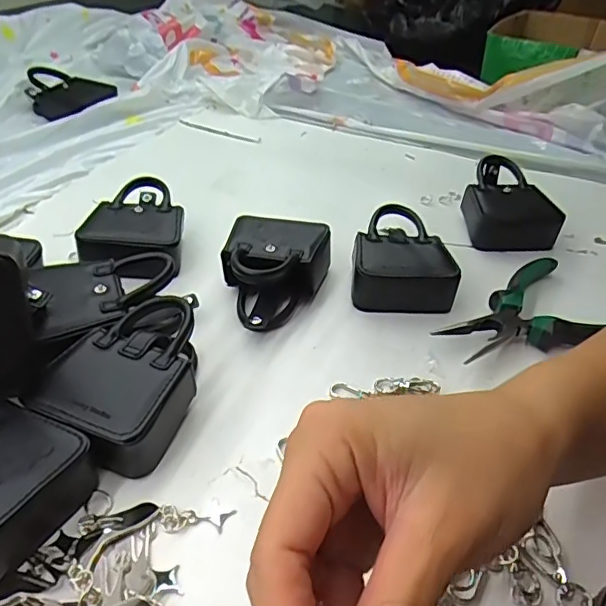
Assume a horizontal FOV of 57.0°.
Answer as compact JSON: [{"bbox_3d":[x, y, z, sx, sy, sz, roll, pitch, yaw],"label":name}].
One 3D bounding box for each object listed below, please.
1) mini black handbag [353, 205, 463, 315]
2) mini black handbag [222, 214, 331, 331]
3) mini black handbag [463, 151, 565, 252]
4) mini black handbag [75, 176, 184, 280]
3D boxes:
[{"bbox_3d":[0.076,-0.037,0.448,0.075,0.042,0.097,5,37,-2],"label":"mini black handbag"},{"bbox_3d":[-0.022,-0.024,0.417,0.075,0.044,0.104,9,37,3],"label":"mini black handbag"},{"bbox_3d":[0.186,-0.090,0.521,0.078,0.051,0.094,3,37,-4],"label":"mini black handbag"},{"bbox_3d":[-0.136,-0.061,0.454,0.074,0.037,0.117,0,38,-8],"label":"mini black handbag"}]

